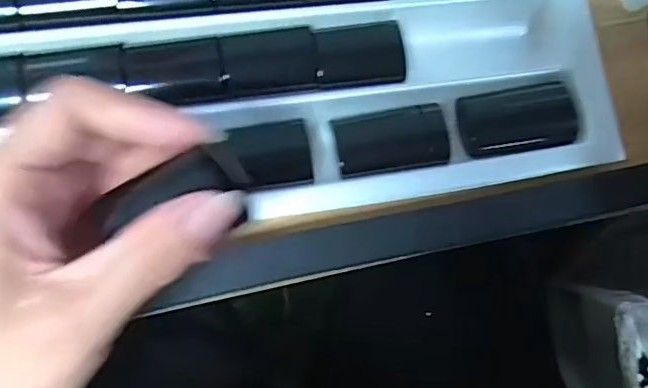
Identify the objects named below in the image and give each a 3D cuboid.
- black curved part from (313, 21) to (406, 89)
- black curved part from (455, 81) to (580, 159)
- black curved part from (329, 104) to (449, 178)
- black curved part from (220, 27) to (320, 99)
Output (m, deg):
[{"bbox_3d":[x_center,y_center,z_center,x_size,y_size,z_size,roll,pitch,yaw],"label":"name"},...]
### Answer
[{"bbox_3d":[0.019,-0.073,0.291,0.047,0.004,0.032,-7,83,-7],"label":"black curved part"},{"bbox_3d":[0.103,-0.040,0.299,0.060,0.010,0.035,-8,83,-7],"label":"black curved part"},{"bbox_3d":[0.035,-0.028,0.291,0.056,0.010,0.032,-8,83,-7],"label":"black curved part"},{"bbox_3d":[-0.027,-0.067,0.284,0.047,0.006,0.032,-11,84,-7],"label":"black curved part"}]

